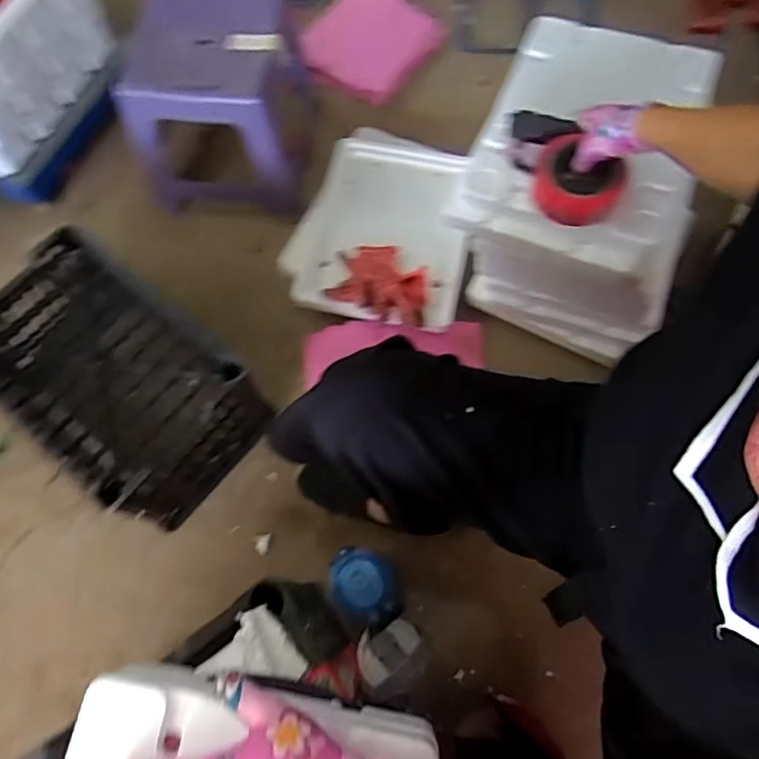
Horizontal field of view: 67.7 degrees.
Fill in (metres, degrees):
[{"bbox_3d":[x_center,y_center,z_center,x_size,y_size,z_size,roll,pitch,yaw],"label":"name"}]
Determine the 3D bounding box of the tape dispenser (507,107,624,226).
[{"bbox_3d":[0.228,-0.269,0.713,0.079,0.064,0.159,-30,72,-10],"label":"tape dispenser"}]

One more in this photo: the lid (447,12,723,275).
[{"bbox_3d":[0.283,-0.336,0.768,0.268,0.067,0.349,21,72,13],"label":"lid"}]

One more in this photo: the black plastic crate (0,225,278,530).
[{"bbox_3d":[-0.373,0.004,0.823,0.375,0.191,0.246,38,74,13],"label":"black plastic crate"}]

